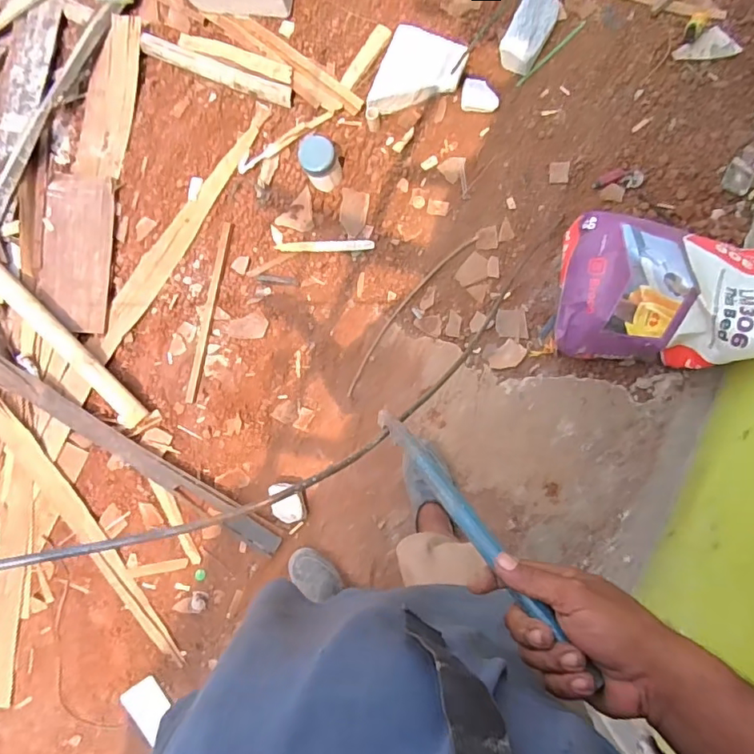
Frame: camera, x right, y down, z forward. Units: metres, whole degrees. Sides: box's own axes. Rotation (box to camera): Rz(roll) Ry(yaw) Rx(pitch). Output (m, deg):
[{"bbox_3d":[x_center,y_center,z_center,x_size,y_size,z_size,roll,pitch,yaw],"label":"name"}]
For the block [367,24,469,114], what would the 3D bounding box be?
[{"bbox_3d":[0.106,-0.769,1.359,0.201,0.055,0.223,21,88,6],"label":"block"}]

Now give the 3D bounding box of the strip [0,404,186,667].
[{"bbox_3d":[-0.758,0.372,1.328,0.061,0.029,0.835,-40,84,1],"label":"strip"}]

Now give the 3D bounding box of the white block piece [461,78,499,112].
[{"bbox_3d":[0.271,-0.736,1.380,0.093,0.018,0.080,6,87,5],"label":"white block piece"}]

